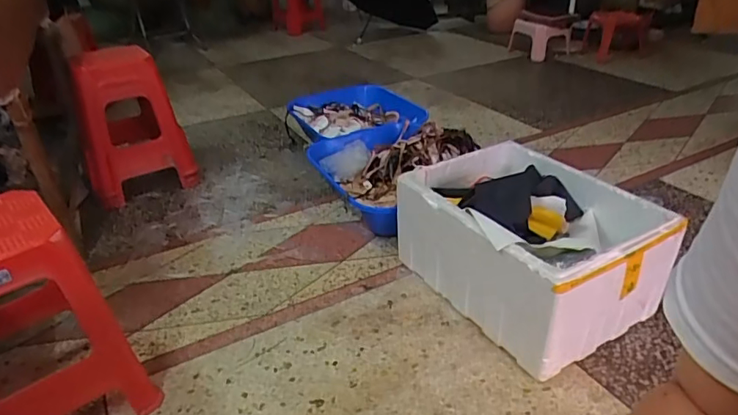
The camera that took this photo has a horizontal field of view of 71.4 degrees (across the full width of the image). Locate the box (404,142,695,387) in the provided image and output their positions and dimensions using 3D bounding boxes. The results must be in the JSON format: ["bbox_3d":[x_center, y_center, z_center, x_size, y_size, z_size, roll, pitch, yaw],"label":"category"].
[{"bbox_3d":[0.439,0.094,1.384,0.526,0.326,0.566,-17,33,-24],"label":"box"}]

